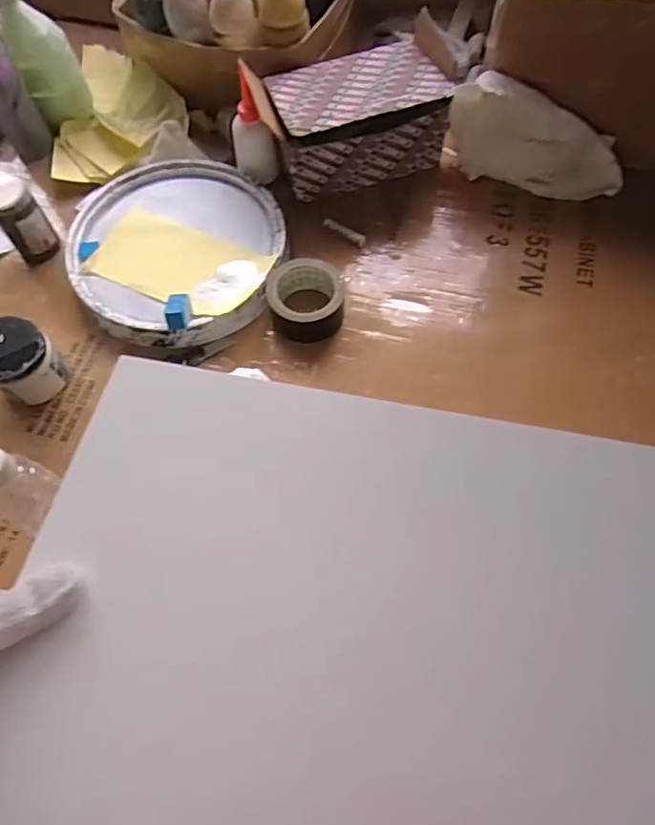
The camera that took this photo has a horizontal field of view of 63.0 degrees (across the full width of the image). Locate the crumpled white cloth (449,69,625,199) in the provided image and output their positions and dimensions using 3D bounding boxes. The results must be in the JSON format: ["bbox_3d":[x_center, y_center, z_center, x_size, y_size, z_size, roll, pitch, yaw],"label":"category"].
[{"bbox_3d":[0.309,-0.397,0.782,0.264,0.138,0.060,14,67,7],"label":"crumpled white cloth"}]

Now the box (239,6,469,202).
[{"bbox_3d":[0.032,-0.431,0.792,0.272,0.137,0.162,-20,67,-8],"label":"box"}]

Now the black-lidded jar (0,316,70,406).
[{"bbox_3d":[-0.374,-0.059,0.655,0.080,0.086,0.080,37,72,16],"label":"black-lidded jar"}]

